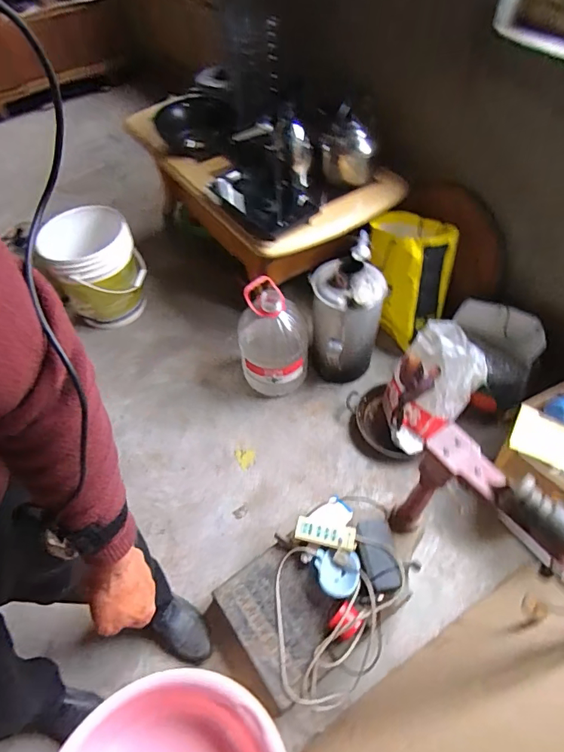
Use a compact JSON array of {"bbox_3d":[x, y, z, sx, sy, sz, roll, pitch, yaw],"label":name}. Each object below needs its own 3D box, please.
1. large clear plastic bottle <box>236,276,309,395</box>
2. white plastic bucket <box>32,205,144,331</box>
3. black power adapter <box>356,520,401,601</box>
[{"bbox_3d":[-0.029,-0.118,1.450,0.219,0.402,0.218,-5,54,-1],"label":"large clear plastic bottle"},{"bbox_3d":[-0.670,-0.402,1.645,0.298,0.381,0.281,-1,54,2],"label":"white plastic bucket"},{"bbox_3d":[0.235,0.446,1.107,0.091,0.028,0.172,-8,54,-4],"label":"black power adapter"}]

